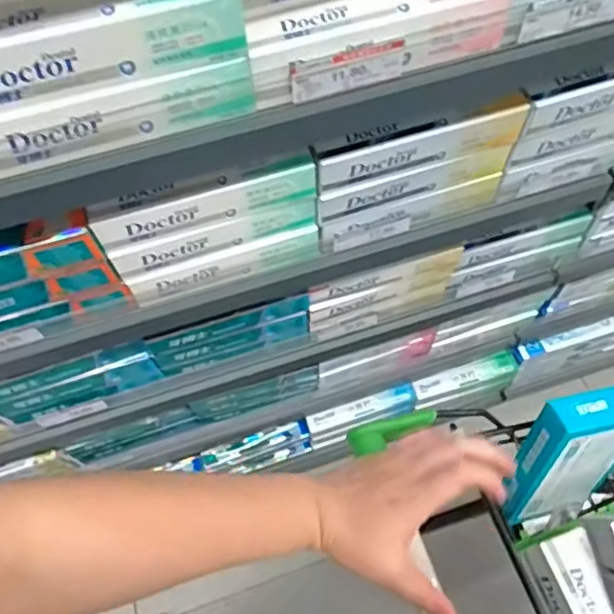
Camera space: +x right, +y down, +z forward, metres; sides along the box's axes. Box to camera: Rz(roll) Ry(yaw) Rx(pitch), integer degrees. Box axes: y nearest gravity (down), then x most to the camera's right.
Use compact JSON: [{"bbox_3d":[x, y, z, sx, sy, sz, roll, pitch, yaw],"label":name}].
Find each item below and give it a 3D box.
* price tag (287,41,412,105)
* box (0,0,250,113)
[{"bbox_3d":[0.037,-0.204,0.516,0.106,0.032,0.005,-16,62,-5],"label":"price tag"},{"bbox_3d":[-0.165,-0.203,0.450,0.227,0.054,0.052,-17,62,-6],"label":"box"}]

